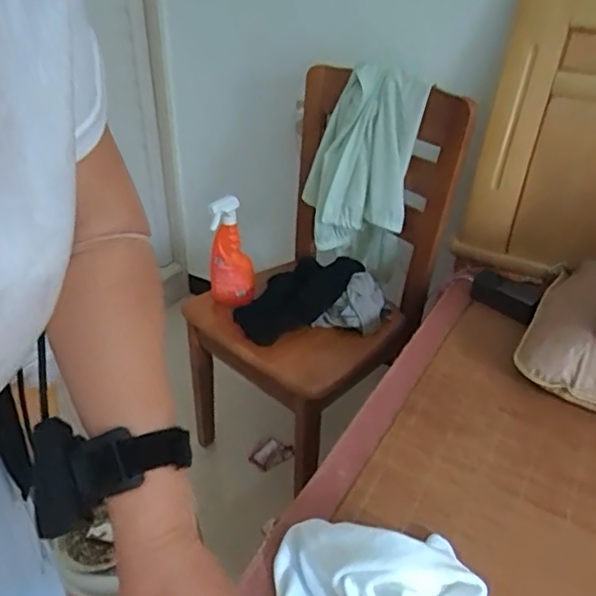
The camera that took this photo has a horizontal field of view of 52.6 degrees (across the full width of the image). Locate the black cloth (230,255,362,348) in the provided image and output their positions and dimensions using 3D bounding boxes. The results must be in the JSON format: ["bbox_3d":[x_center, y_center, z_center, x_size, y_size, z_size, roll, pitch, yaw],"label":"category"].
[{"bbox_3d":[-0.003,-0.022,1.318,0.306,0.066,0.170,-33,44,-10],"label":"black cloth"}]

